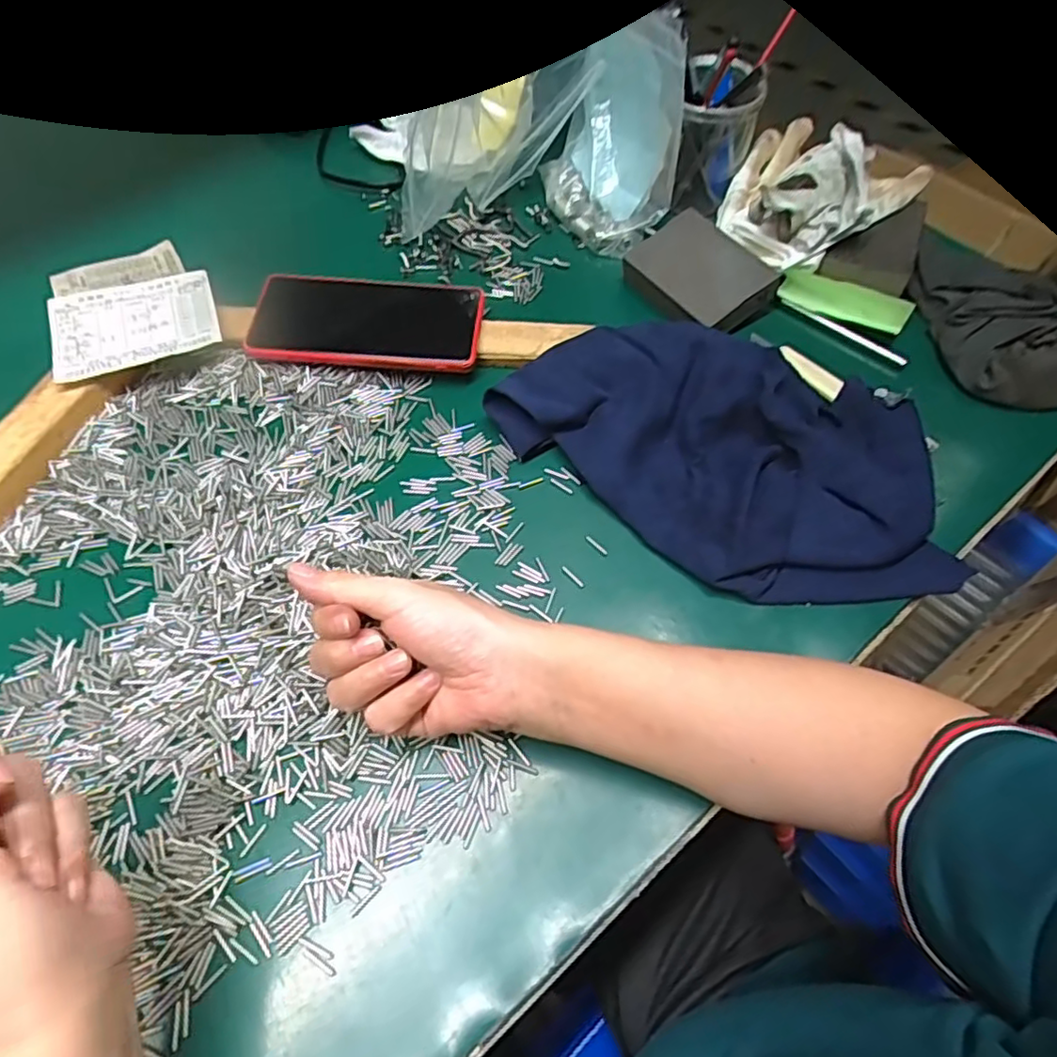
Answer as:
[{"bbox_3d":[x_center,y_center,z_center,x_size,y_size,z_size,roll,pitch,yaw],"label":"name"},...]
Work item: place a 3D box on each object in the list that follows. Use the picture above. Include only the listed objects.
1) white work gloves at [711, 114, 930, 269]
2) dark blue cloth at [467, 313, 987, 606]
[{"bbox_3d":[0.232,-0.282,0.527,0.151,0.055,0.125,-38,68,-22],"label":"white work gloves"},{"bbox_3d":[0.138,-0.058,0.427,0.281,0.045,0.188,35,66,16],"label":"dark blue cloth"}]

